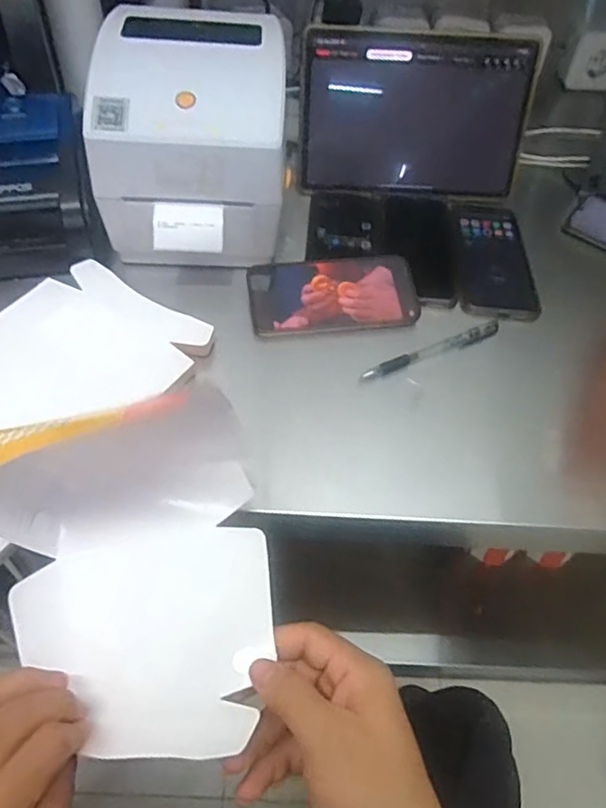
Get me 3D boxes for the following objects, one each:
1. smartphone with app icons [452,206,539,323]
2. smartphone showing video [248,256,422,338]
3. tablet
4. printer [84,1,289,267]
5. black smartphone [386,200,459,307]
[{"bbox_3d":[0.204,-0.158,0.633,0.076,0.009,0.166,6,53,0],"label":"smartphone with app icons"},{"bbox_3d":[0.031,-0.106,0.579,0.160,0.012,0.080,-4,70,-6],"label":"smartphone showing video"},{"bbox_3d":[0.122,-0.317,0.650,0.242,0.159,0.013,3,28,1],"label":"tablet"},{"bbox_3d":[-0.104,-0.252,0.573,0.168,0.152,0.211,1,53,-4],"label":"printer"},{"bbox_3d":[0.124,-0.166,0.619,0.075,0.009,0.152,7,53,1],"label":"black smartphone"}]

